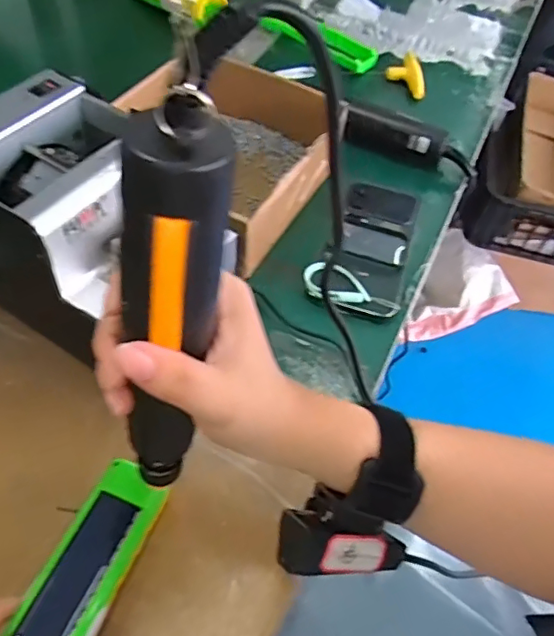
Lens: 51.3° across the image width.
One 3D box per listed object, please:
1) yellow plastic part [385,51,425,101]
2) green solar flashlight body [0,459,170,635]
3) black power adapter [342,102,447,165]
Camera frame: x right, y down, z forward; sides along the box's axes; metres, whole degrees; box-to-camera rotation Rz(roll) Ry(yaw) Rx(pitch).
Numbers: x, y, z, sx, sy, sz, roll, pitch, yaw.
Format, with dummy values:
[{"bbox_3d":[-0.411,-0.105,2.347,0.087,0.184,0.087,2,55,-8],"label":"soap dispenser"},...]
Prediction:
[{"bbox_3d":[0.160,-0.309,0.724,0.044,0.019,0.094,5,53,-1],"label":"yellow plastic part"},{"bbox_3d":[-0.112,0.152,0.334,0.039,0.033,0.135,16,48,10],"label":"green solar flashlight body"},{"bbox_3d":[0.126,-0.195,0.624,0.107,0.038,0.033,23,55,12],"label":"black power adapter"}]

